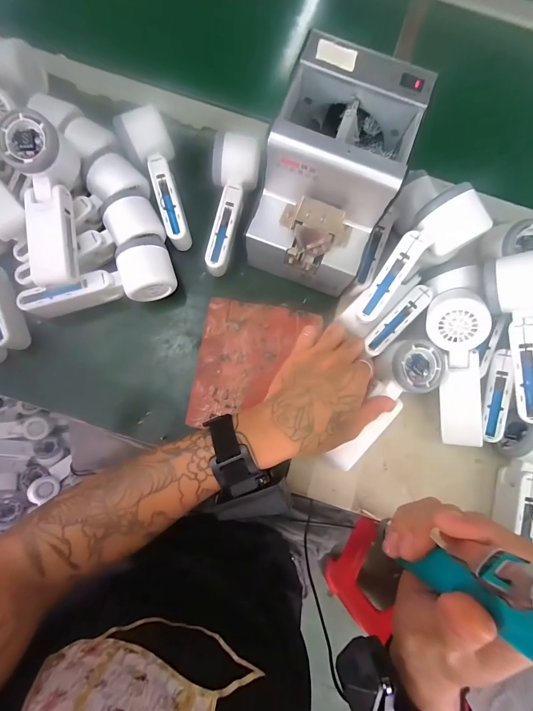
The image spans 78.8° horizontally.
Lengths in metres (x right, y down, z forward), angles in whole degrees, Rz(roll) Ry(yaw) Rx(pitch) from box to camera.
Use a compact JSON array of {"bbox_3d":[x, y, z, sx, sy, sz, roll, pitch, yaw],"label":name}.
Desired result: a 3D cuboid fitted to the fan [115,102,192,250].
[{"bbox_3d":[-0.124,-0.208,0.393,0.055,0.060,0.158,-23,83,-6],"label":"fan"}]

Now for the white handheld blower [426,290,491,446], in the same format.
[{"bbox_3d":[0.212,0.012,0.357,0.055,0.051,0.163,-3,101,30],"label":"white handheld blower"}]

